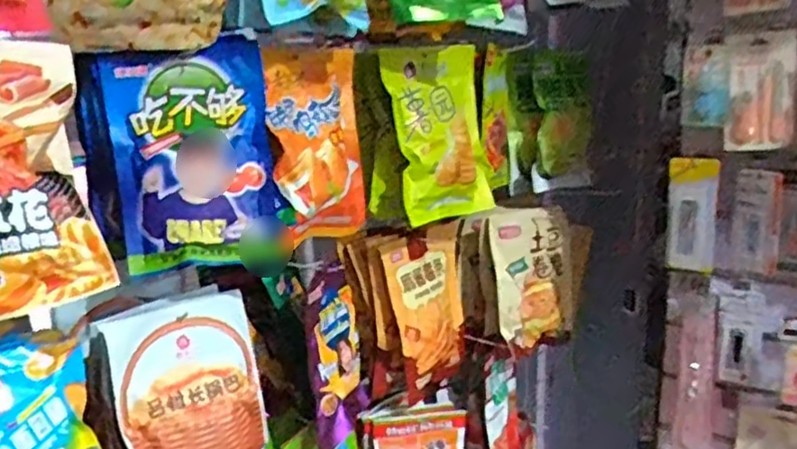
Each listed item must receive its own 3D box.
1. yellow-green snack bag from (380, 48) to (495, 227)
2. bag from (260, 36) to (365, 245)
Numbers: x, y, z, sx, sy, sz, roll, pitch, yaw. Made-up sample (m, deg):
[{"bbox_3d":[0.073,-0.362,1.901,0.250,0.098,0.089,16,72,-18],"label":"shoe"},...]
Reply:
[{"bbox_3d":[0.064,-0.130,0.977,0.169,0.237,0.037,-15,3,-38],"label":"yellow-green snack bag"},{"bbox_3d":[-0.102,-0.109,0.853,0.037,0.239,0.148,-8,3,41],"label":"bag"}]

